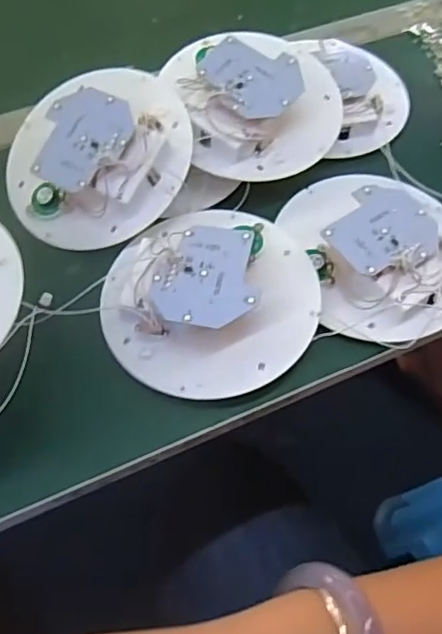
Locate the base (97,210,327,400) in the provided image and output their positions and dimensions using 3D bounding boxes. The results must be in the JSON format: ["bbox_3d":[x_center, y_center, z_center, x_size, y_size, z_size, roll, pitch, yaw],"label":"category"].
[{"bbox_3d":[-0.007,-0.021,0.410,0.147,0.034,0.149,0,59,0],"label":"base"}]

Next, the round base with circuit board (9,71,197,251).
[{"bbox_3d":[-0.093,-0.125,0.447,0.137,0.034,0.137,-2,79,11],"label":"round base with circuit board"}]

